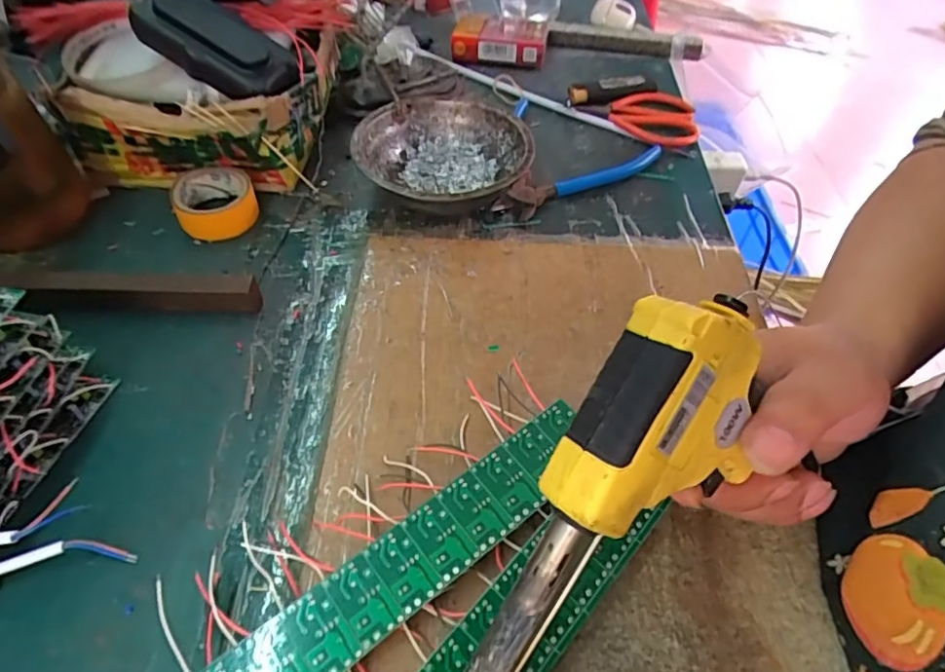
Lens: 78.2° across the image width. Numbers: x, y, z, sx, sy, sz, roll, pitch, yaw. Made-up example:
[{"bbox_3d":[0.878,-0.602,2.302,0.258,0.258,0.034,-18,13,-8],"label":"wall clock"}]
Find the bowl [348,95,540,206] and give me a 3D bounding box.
[{"bbox_3d":[-0.023,-0.129,0.430,0.117,0.040,0.123,1,52,-1],"label":"bowl"}]

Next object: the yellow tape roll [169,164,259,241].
[{"bbox_3d":[-0.181,-0.095,0.412,0.053,0.027,0.053,1,52,-1],"label":"yellow tape roll"}]

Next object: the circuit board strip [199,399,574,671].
[{"bbox_3d":[-0.024,0.097,0.257,0.195,0.004,0.035,-33,60,-22],"label":"circuit board strip"}]

